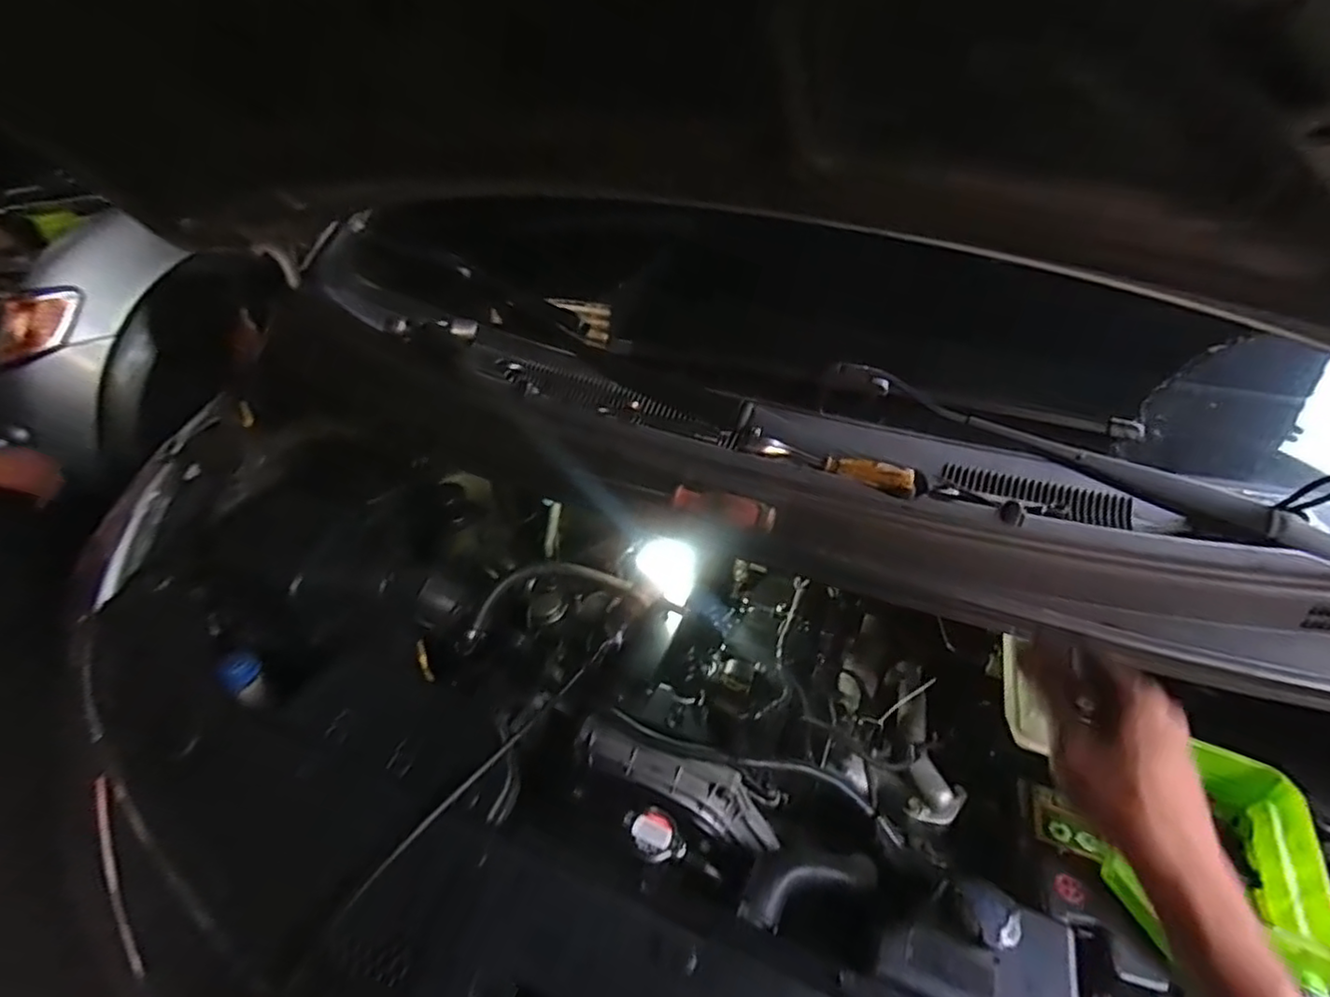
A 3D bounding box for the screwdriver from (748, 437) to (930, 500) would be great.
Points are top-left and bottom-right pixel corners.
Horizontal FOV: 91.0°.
[{"bbox_3d":[0.176,-0.034,0.673,0.181,0.027,0.023,15,40,16],"label":"screwdriver"}]

